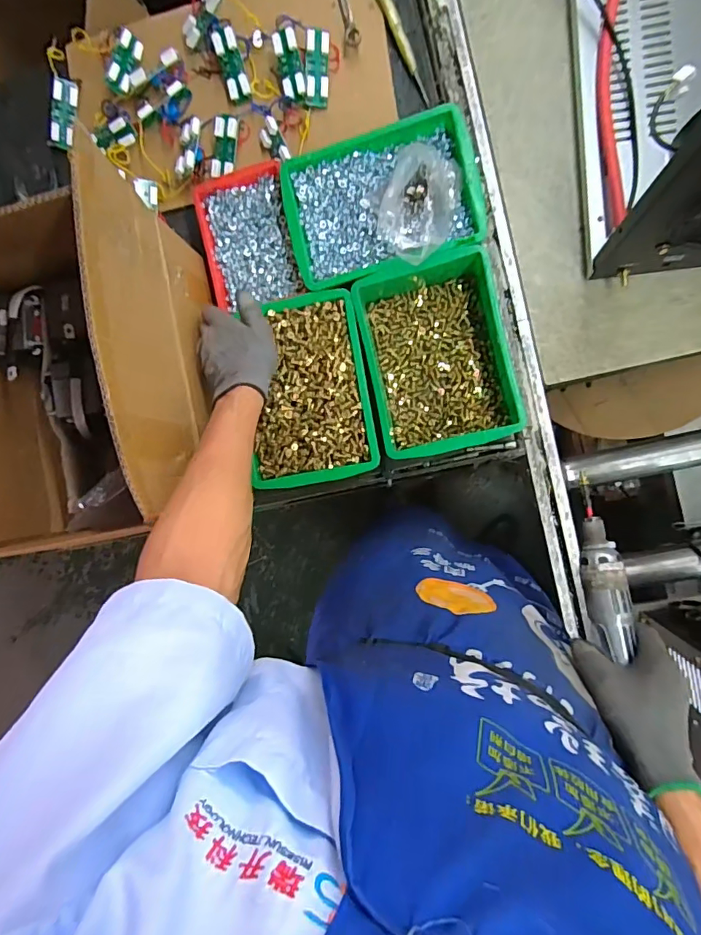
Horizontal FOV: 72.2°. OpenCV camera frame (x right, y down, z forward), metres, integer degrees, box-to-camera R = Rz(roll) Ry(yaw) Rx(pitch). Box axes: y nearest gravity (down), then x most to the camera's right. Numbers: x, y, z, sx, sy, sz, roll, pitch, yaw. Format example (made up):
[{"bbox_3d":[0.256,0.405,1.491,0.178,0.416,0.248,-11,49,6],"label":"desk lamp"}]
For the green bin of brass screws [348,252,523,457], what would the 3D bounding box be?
[{"bbox_3d":[0.115,-0.145,0.647,0.179,0.078,0.245,-12,88,9],"label":"green bin of brass screws"}]

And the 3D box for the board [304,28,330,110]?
[{"bbox_3d":[-0.047,-0.557,0.676,0.034,0.013,0.089,0,108,-13],"label":"board"}]

